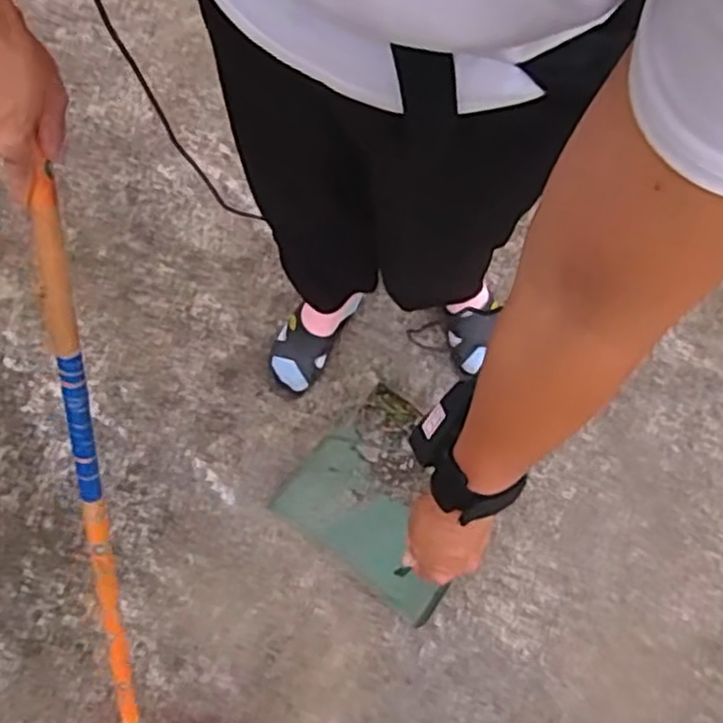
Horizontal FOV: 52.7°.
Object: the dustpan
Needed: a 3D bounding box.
[{"bbox_3d":[0.047,0.211,1.119,0.281,0.035,0.250,38,81,5],"label":"dustpan"}]

